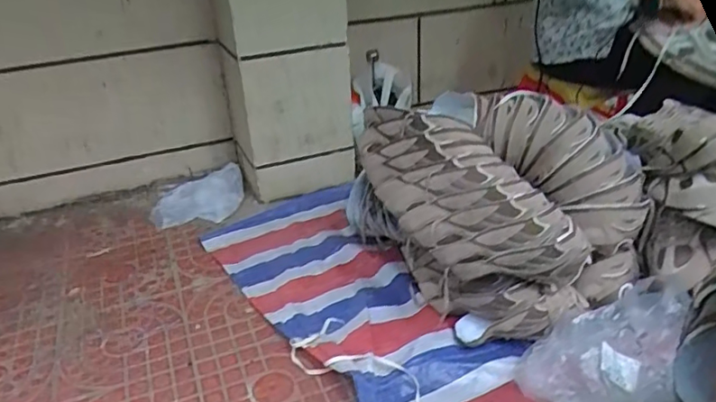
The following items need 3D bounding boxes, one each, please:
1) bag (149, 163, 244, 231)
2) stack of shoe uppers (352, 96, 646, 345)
[{"bbox_3d":[-0.451,-0.008,1.567,0.250,0.066,0.181,-8,33,-5],"label":"bag"},{"bbox_3d":[0.250,0.006,1.128,0.406,0.379,0.498,-14,32,-20],"label":"stack of shoe uppers"}]

